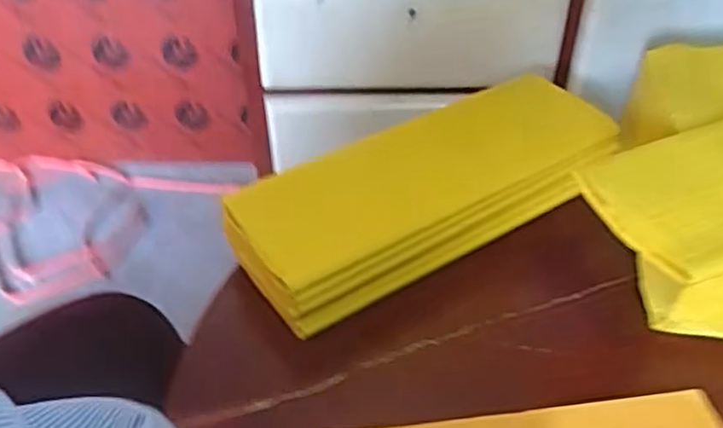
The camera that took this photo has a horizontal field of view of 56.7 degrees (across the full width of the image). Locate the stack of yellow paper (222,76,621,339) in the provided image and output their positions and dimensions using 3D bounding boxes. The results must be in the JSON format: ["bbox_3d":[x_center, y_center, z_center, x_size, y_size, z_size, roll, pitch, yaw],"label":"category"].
[{"bbox_3d":[0.059,-0.025,0.577,0.338,0.078,0.120,-23,46,-24],"label":"stack of yellow paper"}]

